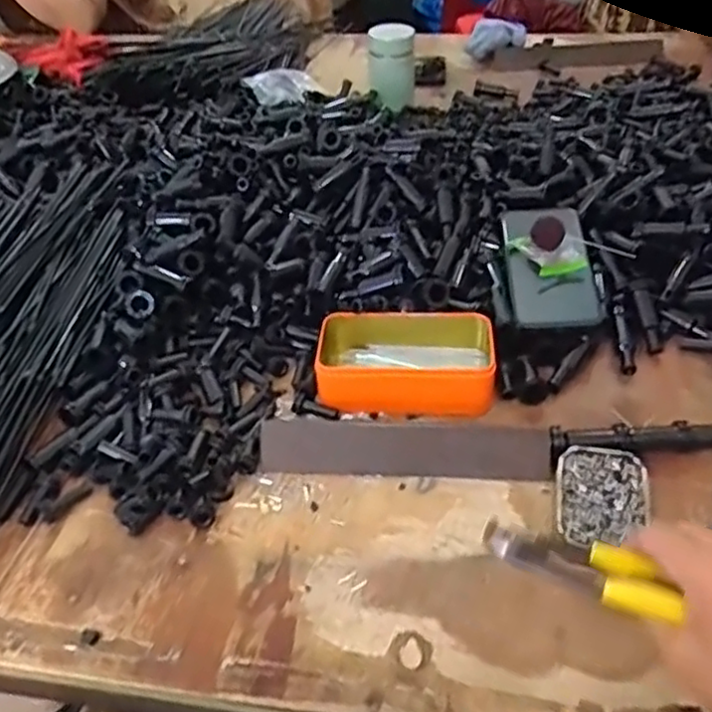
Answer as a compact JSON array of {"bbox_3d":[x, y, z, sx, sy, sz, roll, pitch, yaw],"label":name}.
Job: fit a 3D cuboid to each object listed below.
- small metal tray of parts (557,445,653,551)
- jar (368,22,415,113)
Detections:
[{"bbox_3d":[0.172,0.101,0.474,0.060,0.022,0.080,6,43,10],"label":"small metal tray of parts"},{"bbox_3d":[0.050,-0.407,0.954,0.062,0.097,0.061,1,43,5],"label":"jar"}]

